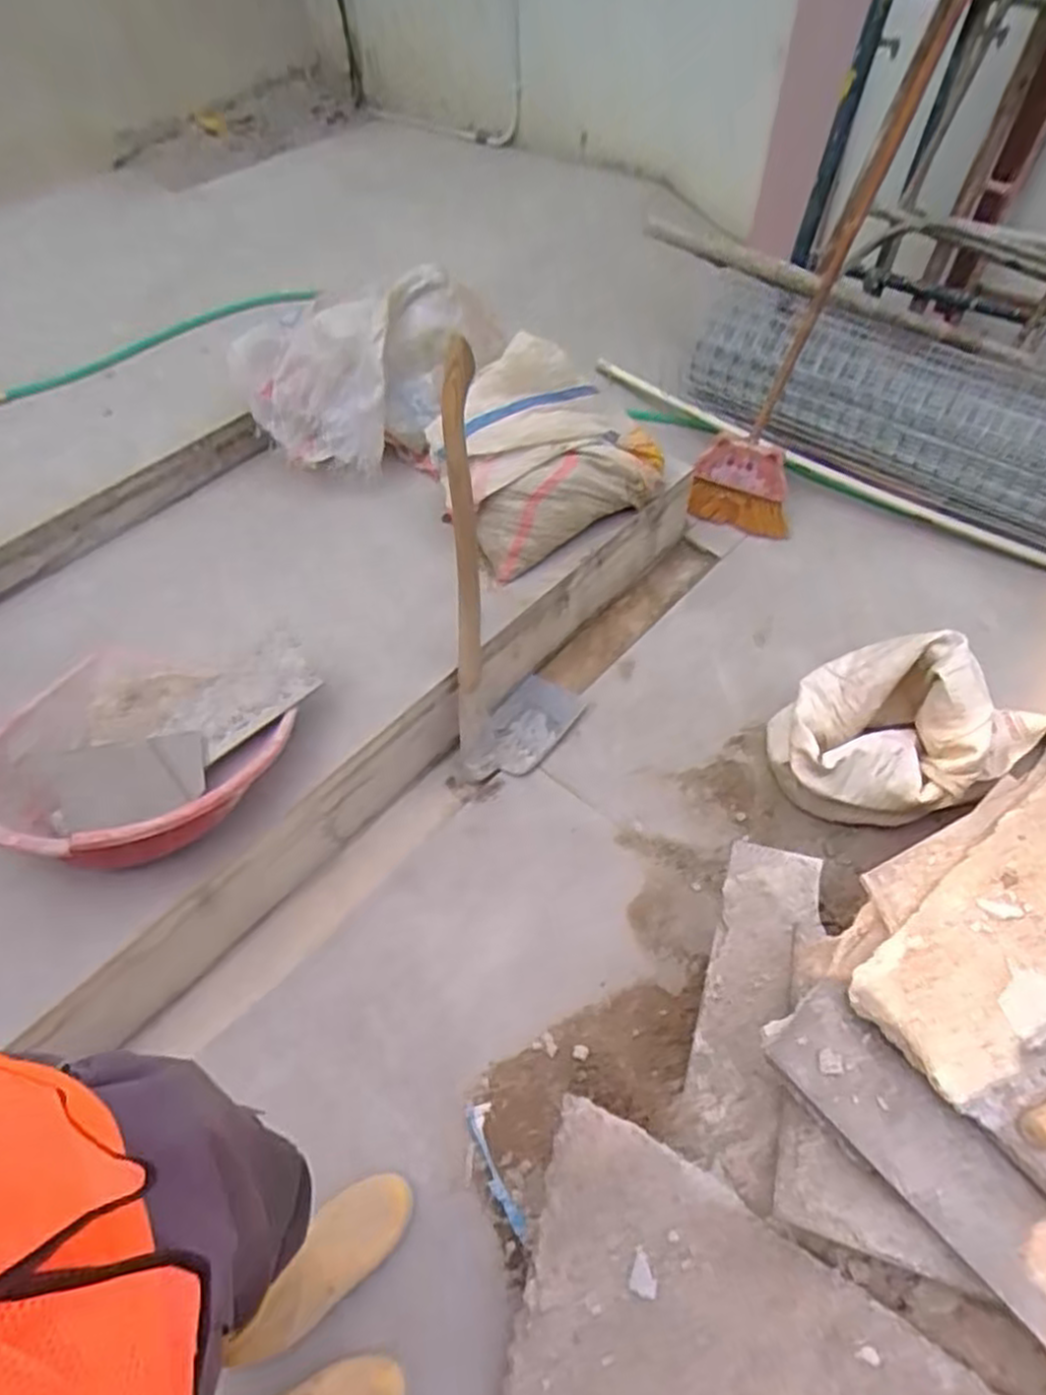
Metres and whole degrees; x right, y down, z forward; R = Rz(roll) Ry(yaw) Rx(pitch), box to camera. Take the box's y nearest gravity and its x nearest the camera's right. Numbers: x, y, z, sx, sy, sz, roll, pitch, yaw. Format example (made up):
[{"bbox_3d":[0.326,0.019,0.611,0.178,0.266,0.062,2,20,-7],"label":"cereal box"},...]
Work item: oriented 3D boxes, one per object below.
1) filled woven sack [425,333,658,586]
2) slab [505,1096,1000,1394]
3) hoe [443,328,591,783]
[{"bbox_3d":[0.073,-0.501,1.546,0.459,0.305,0.247,-25,56,-17],"label":"filled woven sack"},{"bbox_3d":[0.266,0.782,0.858,0.611,0.049,0.383,18,80,25],"label":"slab"},{"bbox_3d":[-0.003,-0.165,1.312,0.243,0.721,0.269,0,53,0],"label":"hoe"}]

